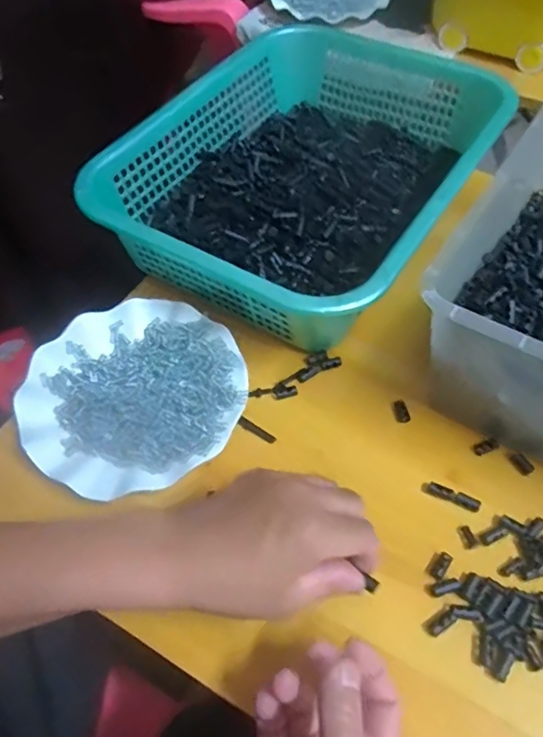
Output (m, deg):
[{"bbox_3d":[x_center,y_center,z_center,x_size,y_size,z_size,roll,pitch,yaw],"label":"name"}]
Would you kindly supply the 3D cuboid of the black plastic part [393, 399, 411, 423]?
[{"bbox_3d":[0.108,0.035,0.473,0.011,0.007,0.020,-10,56,-6],"label":"black plastic part"}]

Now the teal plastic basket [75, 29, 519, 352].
[{"bbox_3d":[0.039,-0.202,0.571,0.297,0.081,0.389,27,60,19],"label":"teal plastic basket"}]

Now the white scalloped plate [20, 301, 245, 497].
[{"bbox_3d":[-0.114,0.019,0.474,0.177,0.017,0.177,0,55,1],"label":"white scalloped plate"}]

